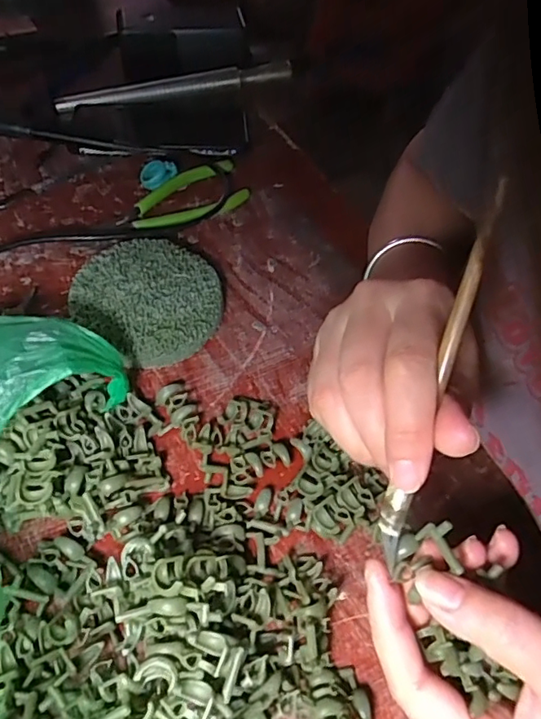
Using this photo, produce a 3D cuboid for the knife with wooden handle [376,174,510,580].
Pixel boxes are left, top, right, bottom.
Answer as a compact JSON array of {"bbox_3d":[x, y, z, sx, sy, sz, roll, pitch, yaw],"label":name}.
[{"bbox_3d":[0.064,0.011,0.206,0.010,0.154,0.004,15,12,6],"label":"knife with wooden handle"}]

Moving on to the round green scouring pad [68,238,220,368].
[{"bbox_3d":[-0.086,-0.044,0.384,0.100,0.025,0.094,2,54,-3],"label":"round green scouring pad"}]

